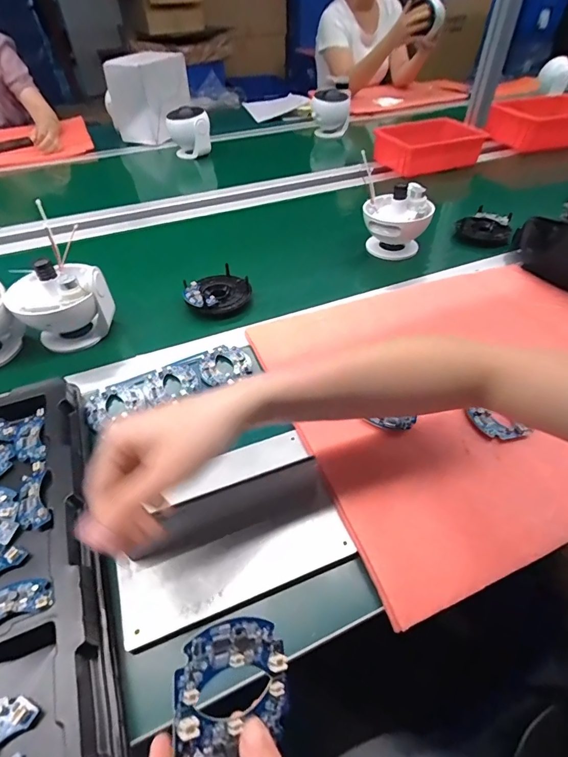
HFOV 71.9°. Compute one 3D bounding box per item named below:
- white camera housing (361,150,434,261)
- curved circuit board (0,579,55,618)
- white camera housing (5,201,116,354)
[{"bbox_3d":[0.195,-0.288,0.713,0.125,0.135,0.130,9,47,7],"label":"white camera housing"},{"bbox_3d":[-0.210,0.172,0.300,0.063,0.004,0.030,-17,49,-17],"label":"curved circuit board"},{"bbox_3d":[-0.308,-0.124,0.531,0.113,0.142,0.111,-25,52,-23],"label":"white camera housing"}]

